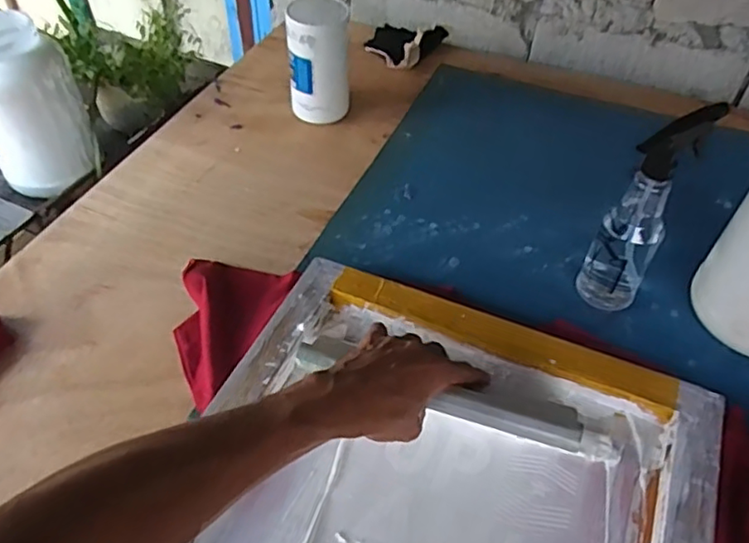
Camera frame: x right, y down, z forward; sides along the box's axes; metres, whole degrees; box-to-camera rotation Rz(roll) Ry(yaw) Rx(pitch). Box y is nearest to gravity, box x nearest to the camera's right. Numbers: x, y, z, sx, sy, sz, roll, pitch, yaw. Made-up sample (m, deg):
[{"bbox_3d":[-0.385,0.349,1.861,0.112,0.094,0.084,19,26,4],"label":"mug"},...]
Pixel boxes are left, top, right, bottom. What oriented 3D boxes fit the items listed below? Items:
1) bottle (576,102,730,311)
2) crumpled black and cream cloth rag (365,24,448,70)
[{"bbox_3d":[0.288,-0.064,0.659,0.071,0.234,0.067,23,52,20],"label":"bottle"},{"bbox_3d":[0.052,-0.427,1.135,0.134,0.031,0.155,12,49,12],"label":"crumpled black and cream cloth rag"}]

